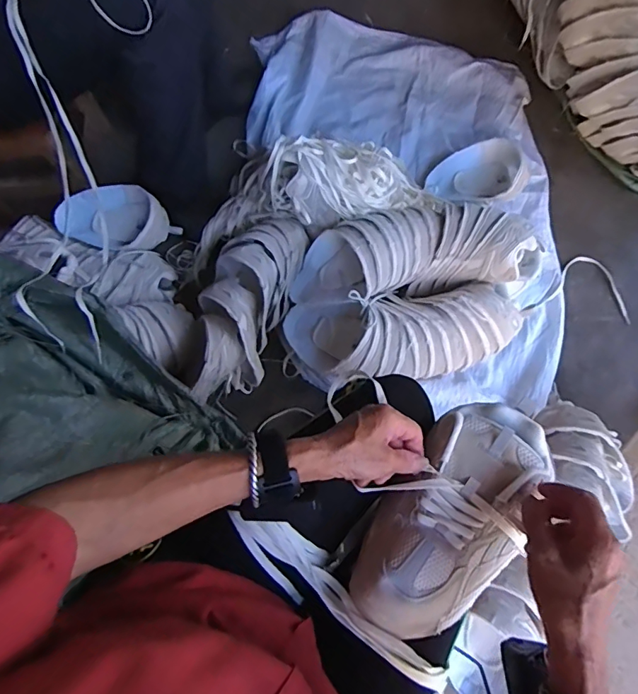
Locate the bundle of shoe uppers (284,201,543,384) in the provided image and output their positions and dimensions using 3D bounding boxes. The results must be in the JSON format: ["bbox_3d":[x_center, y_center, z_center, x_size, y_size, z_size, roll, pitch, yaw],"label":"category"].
[{"bbox_3d":[0.169,-0.106,0.913,0.469,0.190,0.330,6,72,4],"label":"bundle of shoe uppers"}]

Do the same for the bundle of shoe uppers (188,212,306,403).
[{"bbox_3d":[-0.155,-0.098,0.928,0.166,0.121,0.417,18,73,8],"label":"bundle of shoe uppers"}]

